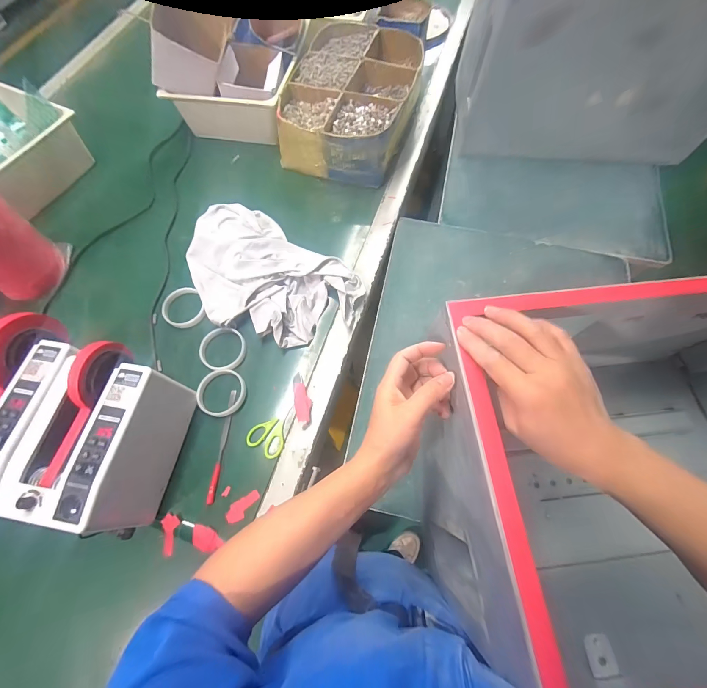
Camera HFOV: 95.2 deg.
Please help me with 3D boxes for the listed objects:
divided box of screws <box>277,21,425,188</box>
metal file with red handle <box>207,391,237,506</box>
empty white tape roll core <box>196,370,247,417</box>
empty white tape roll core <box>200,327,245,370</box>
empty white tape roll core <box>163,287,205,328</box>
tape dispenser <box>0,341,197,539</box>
[{"bbox_3d":[0.000,-0.594,0.794,0.288,0.121,0.413,13,69,6],"label":"divided box of screws"},{"bbox_3d":[-0.220,0.168,0.542,0.011,0.009,0.181,3,69,2],"label":"metal file with red handle"},{"bbox_3d":[-0.233,0.086,0.572,0.079,0.014,0.082,-8,69,-2],"label":"empty white tape roll core"},{"bbox_3d":[-0.246,0.010,0.602,0.083,0.013,0.081,0,68,1],"label":"empty white tape roll core"},{"bbox_3d":[-0.341,-0.070,0.642,0.075,0.015,0.082,0,68,1],"label":"empty white tape roll core"},{"bbox_3d":[-0.352,0.130,0.477,0.137,0.151,0.231,9,69,5],"label":"tape dispenser"}]

